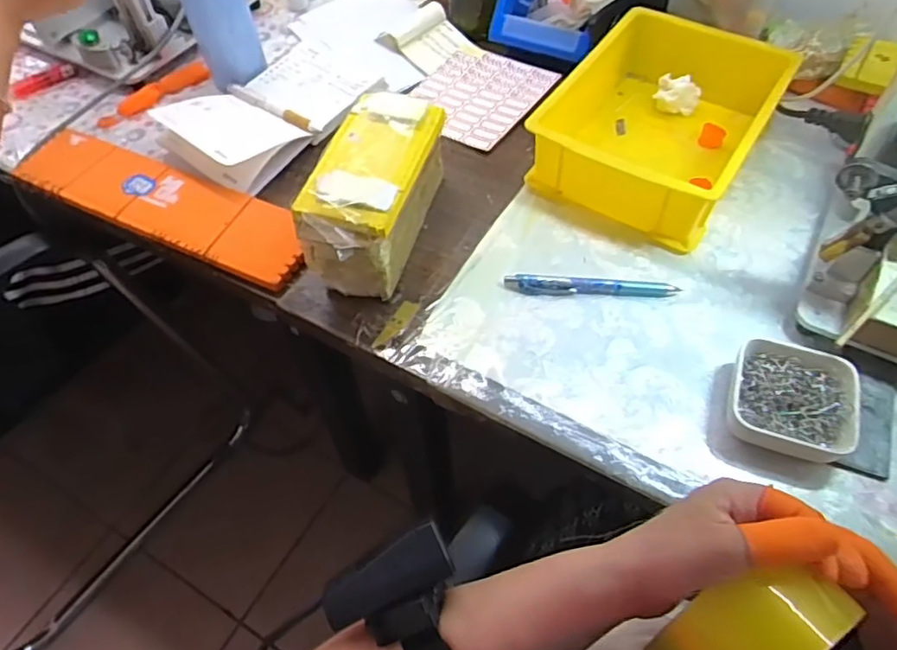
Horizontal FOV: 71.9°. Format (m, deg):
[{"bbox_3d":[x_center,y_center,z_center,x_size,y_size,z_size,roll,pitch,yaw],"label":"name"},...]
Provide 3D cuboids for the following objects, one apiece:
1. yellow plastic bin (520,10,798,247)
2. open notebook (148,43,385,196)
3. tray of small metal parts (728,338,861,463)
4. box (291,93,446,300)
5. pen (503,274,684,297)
[{"bbox_3d":[0.199,-0.193,0.589,0.176,0.082,0.217,28,61,20],"label":"yellow plastic bin"},{"bbox_3d":[-0.184,-0.247,0.668,0.135,0.045,0.237,28,61,20],"label":"open notebook"},{"bbox_3d":[0.245,0.055,0.444,0.079,0.032,0.081,14,57,12],"label":"tray of small metal parts"},{"bbox_3d":[-0.063,-0.113,0.537,0.082,0.090,0.169,13,57,12],"label":"box"},{"bbox_3d":[0.120,-0.034,0.524,0.142,0.011,0.017,2,55,4],"label":"pen"}]

